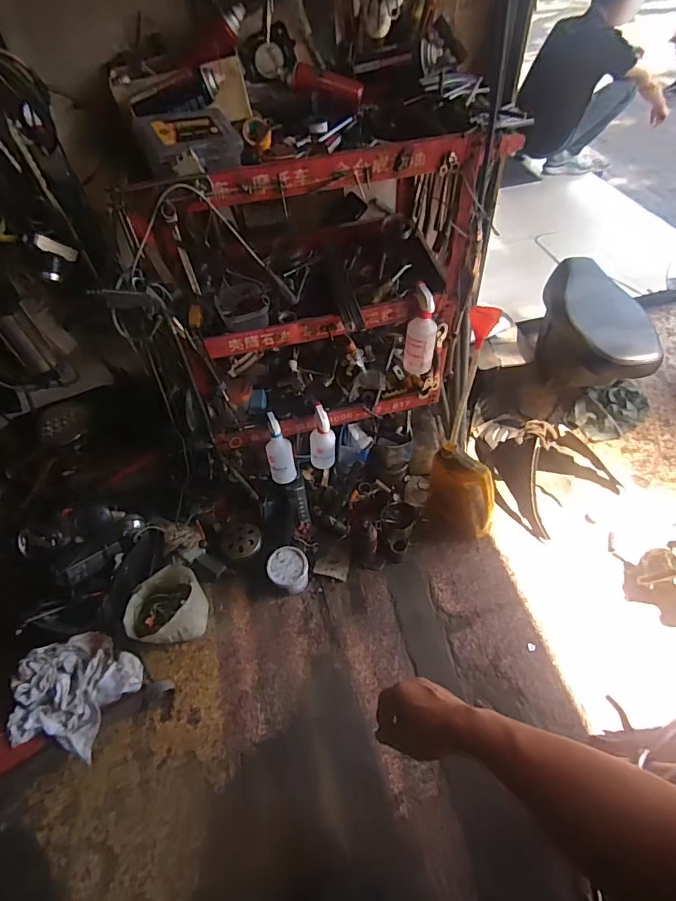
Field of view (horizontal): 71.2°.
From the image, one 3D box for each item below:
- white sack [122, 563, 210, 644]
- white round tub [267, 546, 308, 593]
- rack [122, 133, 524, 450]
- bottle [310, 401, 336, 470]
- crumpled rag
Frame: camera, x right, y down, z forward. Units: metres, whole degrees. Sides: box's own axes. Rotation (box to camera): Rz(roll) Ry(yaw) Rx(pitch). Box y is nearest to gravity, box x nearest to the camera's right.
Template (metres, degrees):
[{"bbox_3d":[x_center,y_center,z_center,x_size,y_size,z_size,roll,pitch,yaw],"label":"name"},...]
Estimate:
[{"bbox_3d":[-0.471,0.457,1.347,0.168,0.162,0.216,22,57,20],"label":"white sack"},{"bbox_3d":[-0.149,0.364,1.442,0.119,0.093,0.123,-2,52,3],"label":"white round tub"},{"bbox_3d":[-0.048,-0.418,1.197,0.714,0.671,0.424,-13,53,-5],"label":"rack"},{"bbox_3d":[-0.047,-0.040,1.366,0.074,0.191,0.093,-6,52,0],"label":"bottle"},{"bbox_3d":[-0.682,0.634,1.239,0.274,0.169,0.266,14,55,15],"label":"crumpled rag"}]

